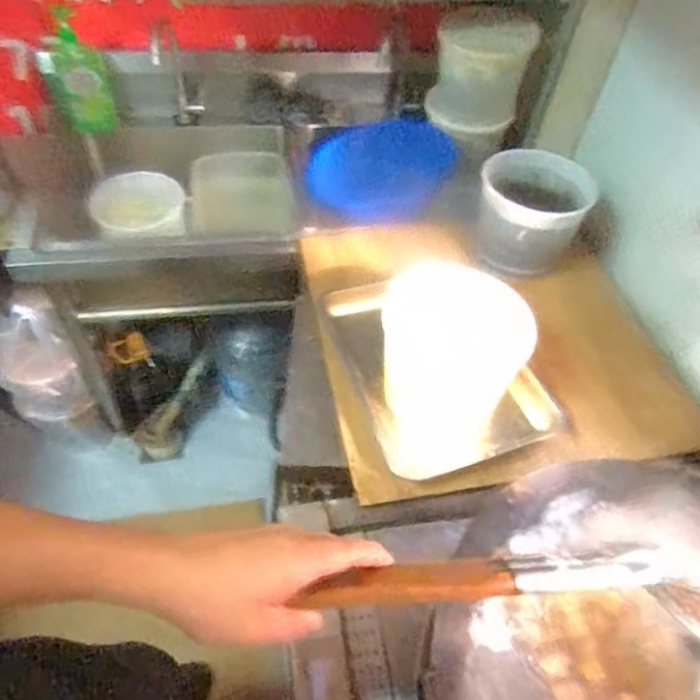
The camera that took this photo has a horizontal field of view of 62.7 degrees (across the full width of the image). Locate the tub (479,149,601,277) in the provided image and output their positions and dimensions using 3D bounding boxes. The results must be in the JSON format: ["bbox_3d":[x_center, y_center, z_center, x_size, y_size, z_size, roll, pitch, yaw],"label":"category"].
[{"bbox_3d":[0.359,-0.275,1.158,0.199,0.191,0.206,2,52,-3],"label":"tub"}]

